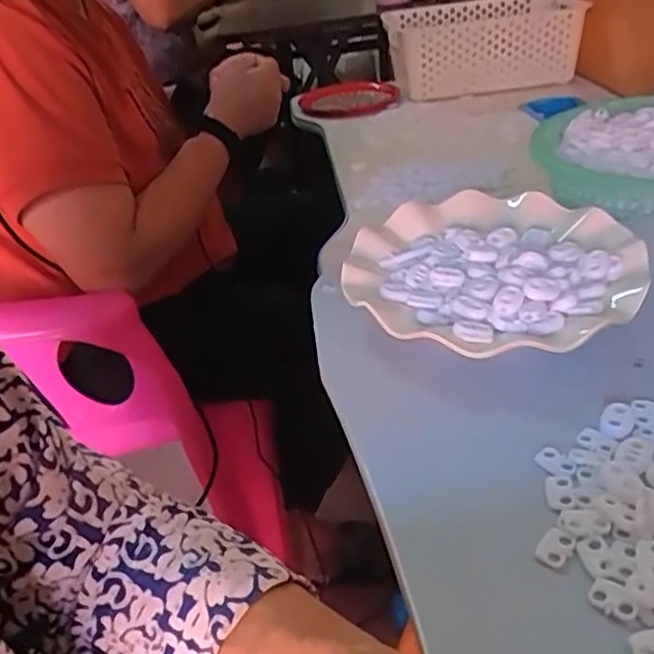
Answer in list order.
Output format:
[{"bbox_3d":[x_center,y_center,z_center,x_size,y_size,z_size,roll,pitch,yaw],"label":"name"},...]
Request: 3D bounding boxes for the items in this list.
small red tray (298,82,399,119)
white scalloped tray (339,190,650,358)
[{"bbox_3d":[0.036,-0.405,1.188,0.161,0.024,0.184,-14,33,-4],"label":"small red tray"},{"bbox_3d":[0.103,-0.036,0.430,0.174,0.034,0.178,-1,35,15],"label":"white scalloped tray"}]

